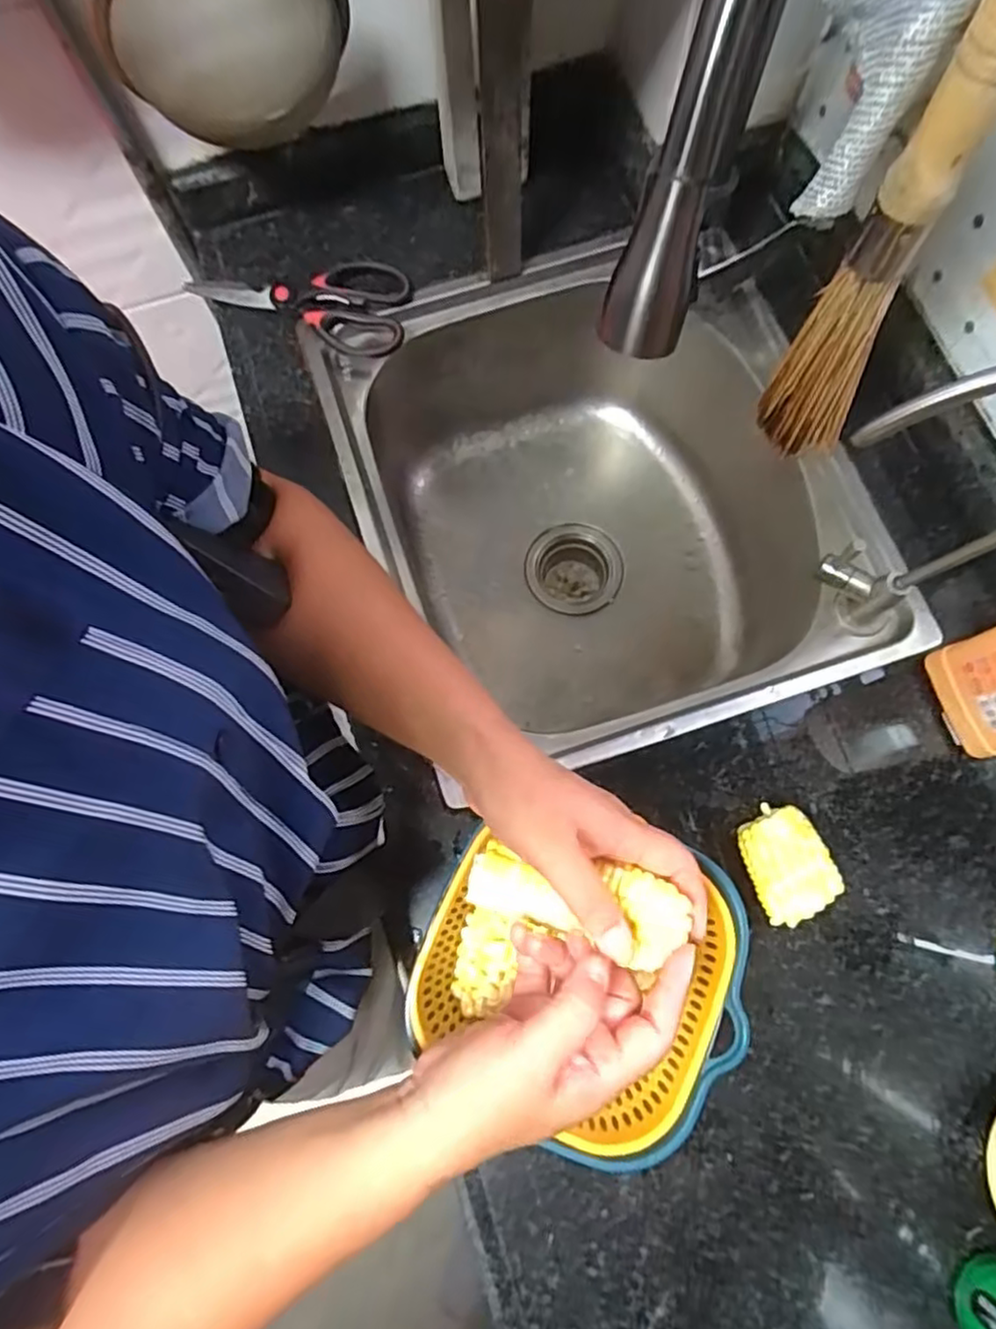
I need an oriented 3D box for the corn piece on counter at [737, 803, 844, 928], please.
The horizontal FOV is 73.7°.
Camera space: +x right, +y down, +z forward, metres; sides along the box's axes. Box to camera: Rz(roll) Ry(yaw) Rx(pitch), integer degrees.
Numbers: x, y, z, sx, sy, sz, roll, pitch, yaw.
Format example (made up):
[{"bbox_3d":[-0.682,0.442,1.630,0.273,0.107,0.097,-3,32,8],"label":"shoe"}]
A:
[{"bbox_3d":[0.192,0.135,0.453,0.051,0.054,0.068,-26,77,-6],"label":"corn piece on counter"}]

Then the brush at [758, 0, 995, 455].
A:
[{"bbox_3d":[0.192,-0.192,0.328,0.029,0.242,0.048,-36,78,-8],"label":"brush"}]

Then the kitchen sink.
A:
[{"bbox_3d":[0.077,-0.119,0.657,0.383,0.250,0.438,-17,76,-3],"label":"kitchen sink"}]

